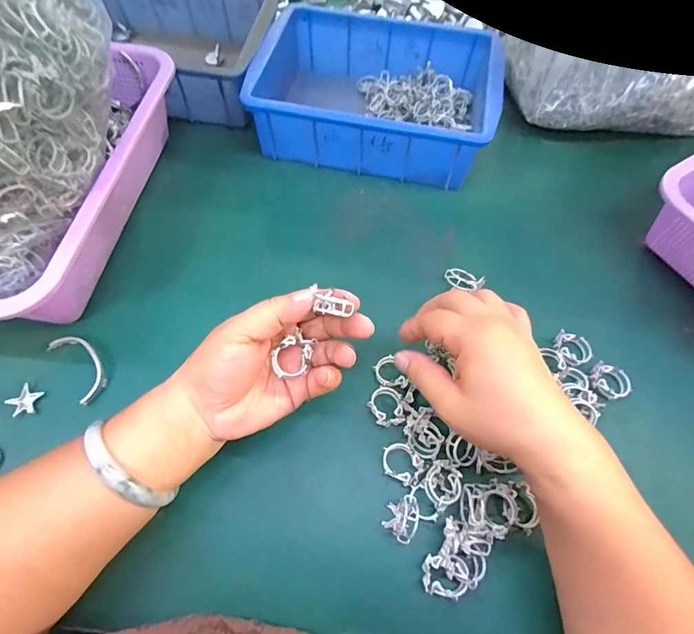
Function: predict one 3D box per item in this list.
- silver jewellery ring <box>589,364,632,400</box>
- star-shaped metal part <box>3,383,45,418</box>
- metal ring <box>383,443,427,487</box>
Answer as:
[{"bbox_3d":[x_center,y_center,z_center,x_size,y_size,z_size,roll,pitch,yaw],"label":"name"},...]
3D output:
[{"bbox_3d":[0.212,0.051,0.320,0.030,0.007,0.025,32,67,13],"label":"silver jewellery ring"},{"bbox_3d":[-0.250,0.065,0.309,0.021,0.006,0.023,34,70,13],"label":"star-shaped metal part"},{"bbox_3d":[0.041,0.106,0.288,0.031,0.004,0.024,24,67,16],"label":"metal ring"}]

